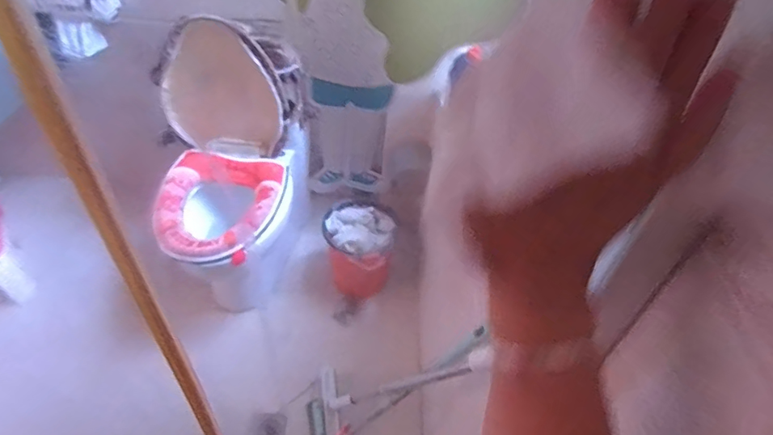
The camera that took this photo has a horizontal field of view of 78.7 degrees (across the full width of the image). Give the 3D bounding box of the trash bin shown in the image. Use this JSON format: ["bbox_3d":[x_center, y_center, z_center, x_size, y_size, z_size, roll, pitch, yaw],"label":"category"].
[{"bbox_3d":[-0.093,0.124,1.625,0.239,0.299,0.225,10,45,3],"label":"trash bin"}]

